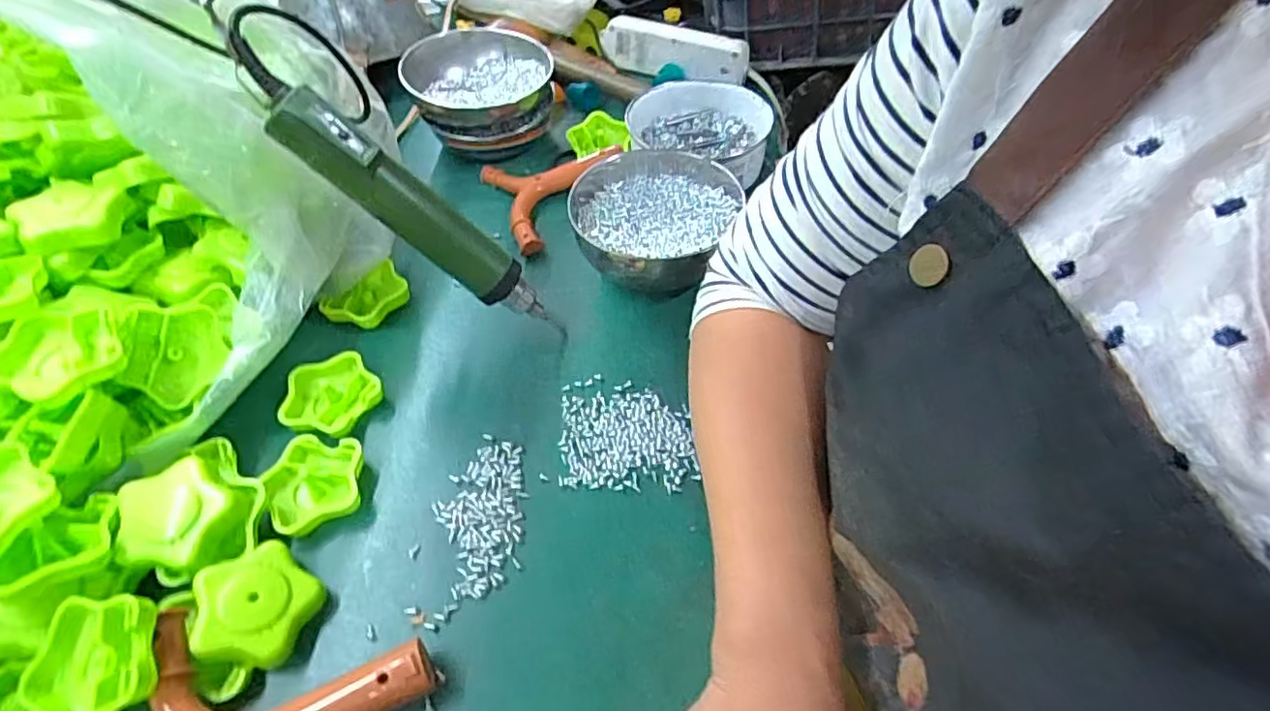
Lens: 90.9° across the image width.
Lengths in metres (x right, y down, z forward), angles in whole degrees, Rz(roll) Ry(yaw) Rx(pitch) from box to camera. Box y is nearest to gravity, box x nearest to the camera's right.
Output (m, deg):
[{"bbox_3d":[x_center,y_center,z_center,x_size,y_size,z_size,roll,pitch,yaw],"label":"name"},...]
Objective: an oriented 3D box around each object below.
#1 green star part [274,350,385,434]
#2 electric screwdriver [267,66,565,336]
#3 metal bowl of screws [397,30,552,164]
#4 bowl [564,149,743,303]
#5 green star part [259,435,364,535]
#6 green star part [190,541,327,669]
[{"bbox_3d":[-0.230,0.031,0.470,0.067,0.017,0.066,-36,58,-24],"label":"green star part"},{"bbox_3d":[-0.143,-0.091,0.450,0.040,0.257,0.030,-25,41,29],"label":"electric screwdriver"},{"bbox_3d":[-0.157,-0.270,0.652,0.146,0.080,0.120,-12,54,-8],"label":"metal bowl of screws"},{"bbox_3d":[0.010,-0.113,0.563,0.138,0.071,0.164,16,55,13],"label":"bowl"},{"bbox_3d":[-0.217,0.085,0.428,0.063,0.023,0.067,-29,56,-20],"label":"green star part"},{"bbox_3d":[-0.223,0.147,0.365,0.066,0.020,0.063,38,46,8],"label":"green star part"}]

